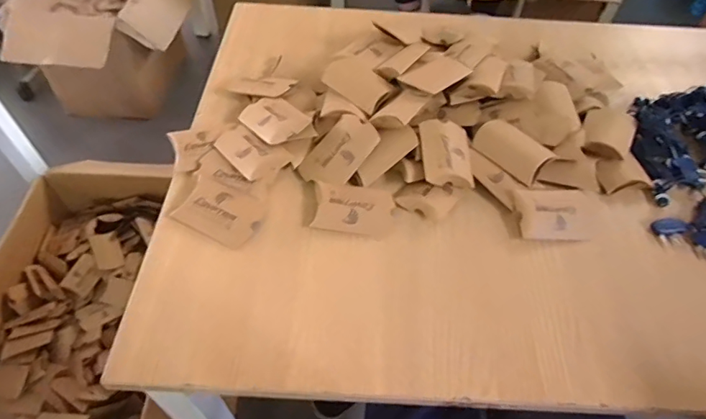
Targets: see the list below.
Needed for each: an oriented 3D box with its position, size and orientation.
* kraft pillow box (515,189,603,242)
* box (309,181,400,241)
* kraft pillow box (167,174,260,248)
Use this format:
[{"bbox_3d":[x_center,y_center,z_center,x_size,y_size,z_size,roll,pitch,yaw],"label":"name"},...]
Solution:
[{"bbox_3d":[0.229,0.004,0.511,0.098,0.021,0.062,-2,53,-5],"label":"kraft pillow box"},{"bbox_3d":[0.003,-0.001,0.504,0.086,0.017,0.059,10,53,4],"label":"box"},{"bbox_3d":[-0.141,0.000,0.496,0.086,0.014,0.061,25,56,14],"label":"kraft pillow box"}]

